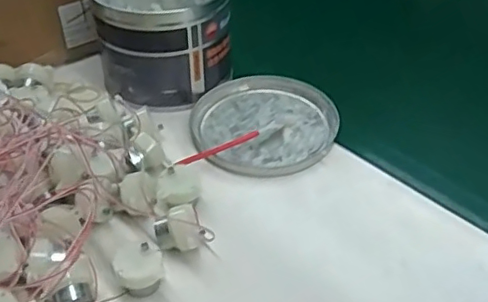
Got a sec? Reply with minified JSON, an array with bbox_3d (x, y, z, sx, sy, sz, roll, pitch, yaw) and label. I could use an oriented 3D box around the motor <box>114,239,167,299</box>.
[{"bbox_3d":[-0.069,0.080,0.382,0.031,0.030,0.027,-8,40,-8],"label":"motor"}]

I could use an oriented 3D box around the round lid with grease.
[{"bbox_3d":[0.020,-0.027,0.521,0.128,0.013,0.132,-1,40,1],"label":"round lid with grease"}]

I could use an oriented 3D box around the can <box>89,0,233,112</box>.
[{"bbox_3d":[-0.077,-0.116,0.557,0.119,0.099,0.126,-1,40,1],"label":"can"}]

